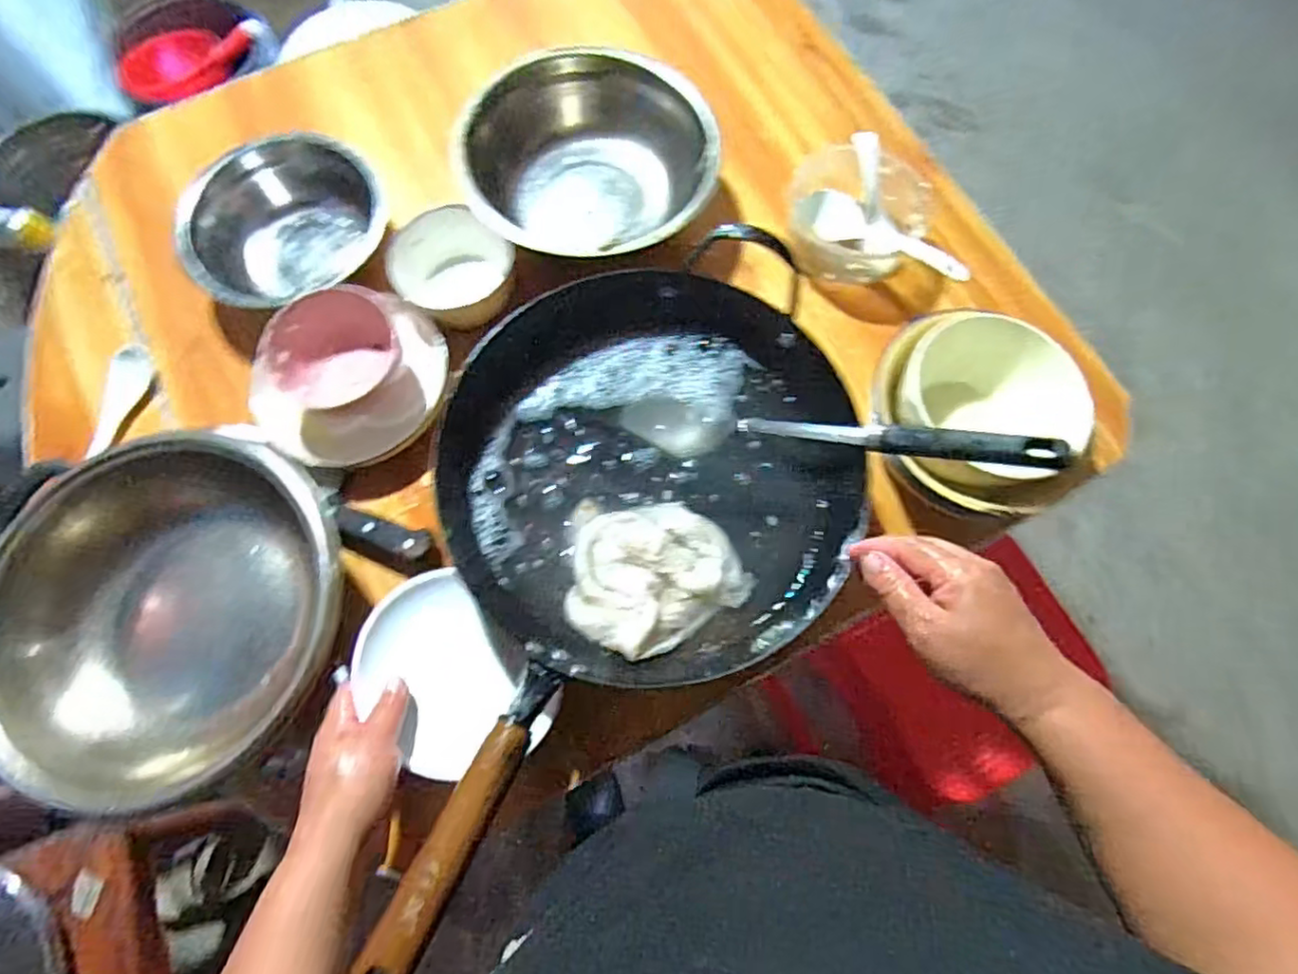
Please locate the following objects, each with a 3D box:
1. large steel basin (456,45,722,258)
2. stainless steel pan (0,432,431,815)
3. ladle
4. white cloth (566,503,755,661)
[{"bbox_3d":[-0.056,-0.316,0.663,0.253,0.102,0.223,-14,73,-5],"label":"large steel basin"},{"bbox_3d":[-0.377,0.100,0.525,0.299,0.085,0.278,20,73,5],"label":"stainless steel pan"},{"bbox_3d":[0.132,-0.040,0.517,0.335,0.056,0.060,7,69,34],"label":"ladle"},{"bbox_3d":[0.002,0.069,0.532,0.141,0.022,0.118,-23,74,-8],"label":"white cloth"}]

